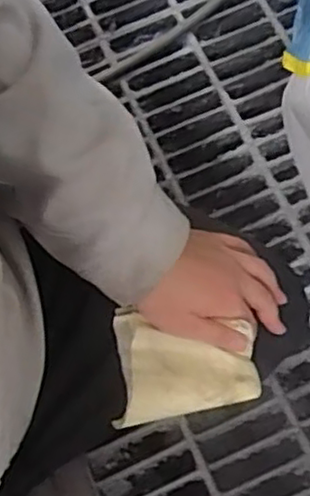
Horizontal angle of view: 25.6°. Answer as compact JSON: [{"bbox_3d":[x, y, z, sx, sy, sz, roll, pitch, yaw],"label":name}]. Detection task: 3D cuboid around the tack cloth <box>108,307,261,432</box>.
[{"bbox_3d":[0.032,0.107,0.597,0.134,0.016,0.092,6,73,-22],"label":"tack cloth"}]

